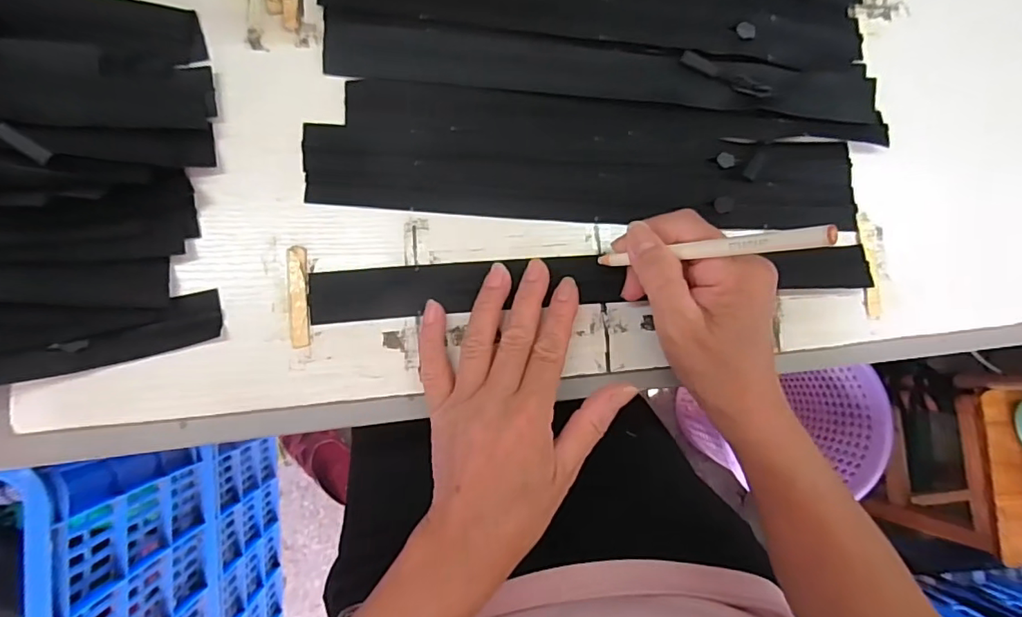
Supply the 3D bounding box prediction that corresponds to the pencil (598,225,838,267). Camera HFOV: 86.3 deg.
[{"bbox_3d":[0.096,-0.030,0.281,0.005,0.134,0.009,7,85,-35],"label":"pencil"}]

